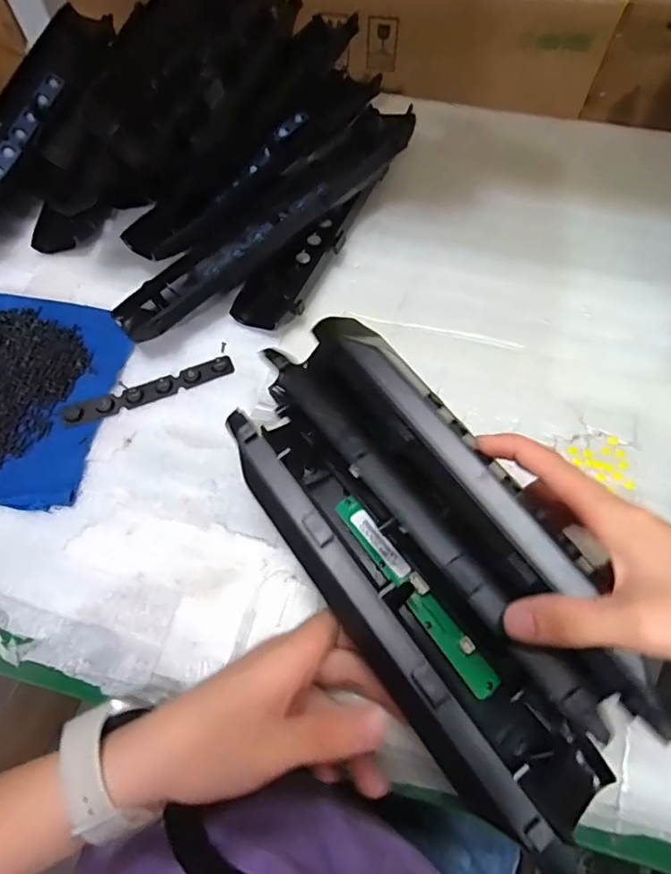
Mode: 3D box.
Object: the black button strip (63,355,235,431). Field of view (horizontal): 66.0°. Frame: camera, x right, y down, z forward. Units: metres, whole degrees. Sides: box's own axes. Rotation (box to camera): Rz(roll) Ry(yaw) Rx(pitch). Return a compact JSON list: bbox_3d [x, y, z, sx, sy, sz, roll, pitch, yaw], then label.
[{"bbox_3d":[-0.138,-0.035,0.382,0.125,0.004,0.017,-21,67,-8],"label":"black button strip"}]

